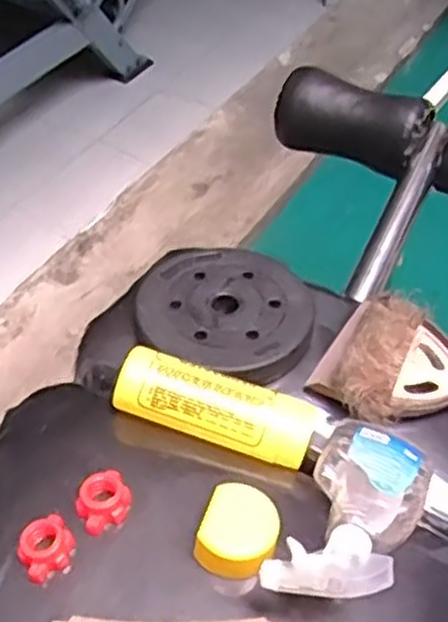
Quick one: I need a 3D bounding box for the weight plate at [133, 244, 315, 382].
[{"bbox_3d":[-0.001,-0.005,0.808,0.184,0.032,0.178,3,46,-3],"label":"weight plate"}]

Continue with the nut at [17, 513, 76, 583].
[{"bbox_3d":[-0.138,0.183,0.601,0.043,0.022,0.038,-29,56,-29],"label":"nut"}]

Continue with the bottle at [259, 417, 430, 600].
[{"bbox_3d":[0.105,0.169,0.631,0.093,0.072,0.223,25,25,16],"label":"bottle"}]

